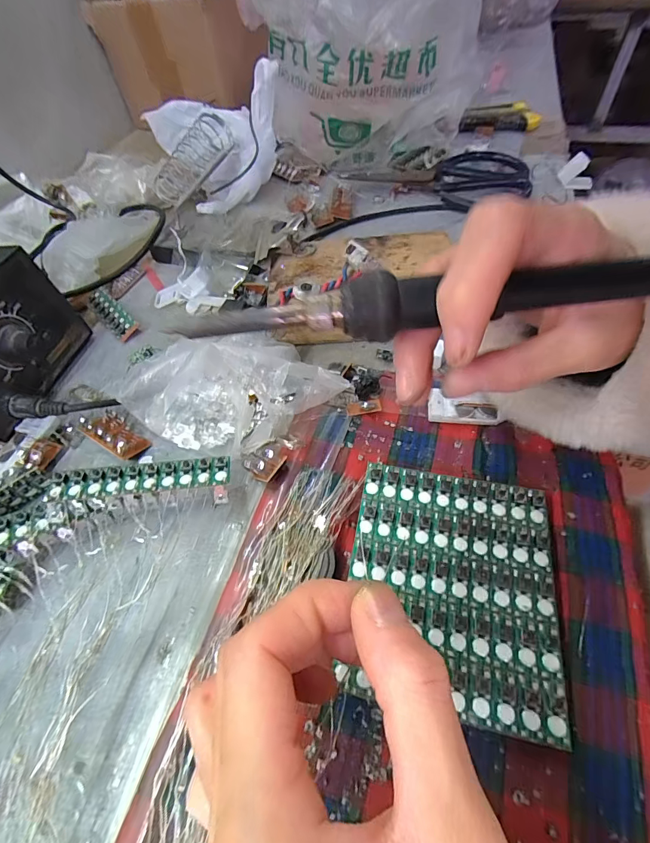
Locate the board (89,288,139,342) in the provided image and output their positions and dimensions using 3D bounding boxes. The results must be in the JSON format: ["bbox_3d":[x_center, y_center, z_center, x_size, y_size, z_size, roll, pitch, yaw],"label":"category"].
[{"bbox_3d":[-0.186,-0.093,0.347,0.068,0.006,0.022,41,85,26],"label":"board"}]

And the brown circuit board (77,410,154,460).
[{"bbox_3d":[-0.140,0.008,0.267,0.043,0.015,0.021,27,62,22],"label":"brown circuit board"}]

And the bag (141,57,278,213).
[{"bbox_3d":[-0.115,-0.307,0.426,0.112,0.091,0.113,-36,59,-18],"label":"bag"}]

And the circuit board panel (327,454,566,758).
[{"bbox_3d":[0.060,0.074,0.192,0.093,0.004,0.107,7,56,10],"label":"circuit board panel"}]

